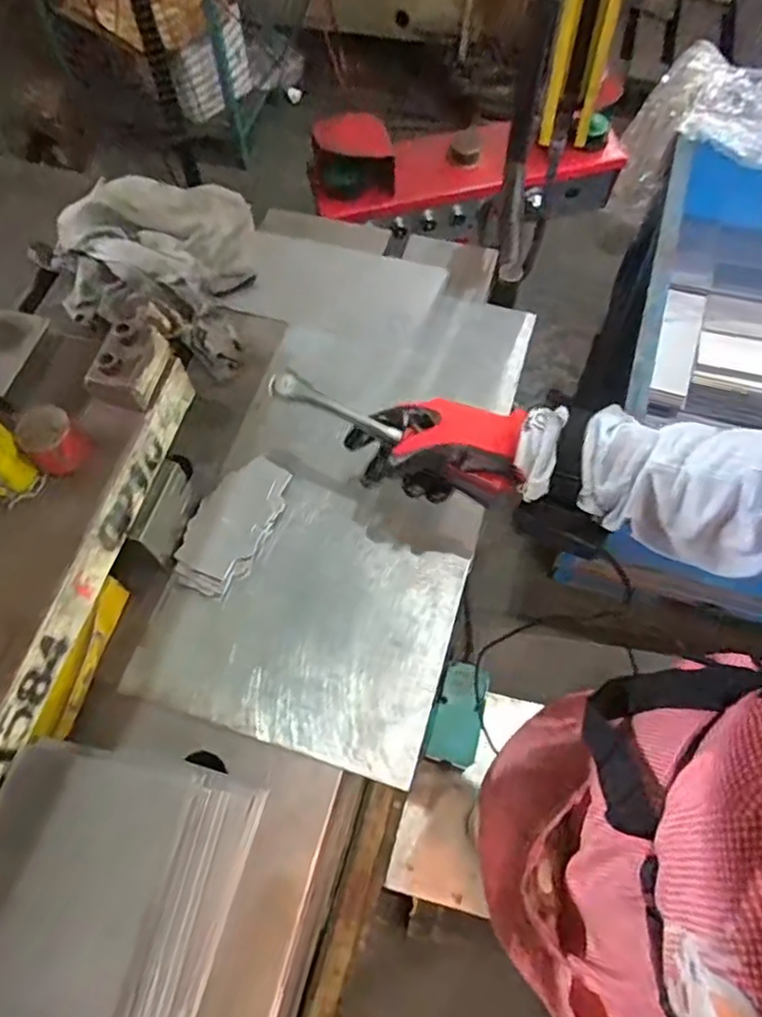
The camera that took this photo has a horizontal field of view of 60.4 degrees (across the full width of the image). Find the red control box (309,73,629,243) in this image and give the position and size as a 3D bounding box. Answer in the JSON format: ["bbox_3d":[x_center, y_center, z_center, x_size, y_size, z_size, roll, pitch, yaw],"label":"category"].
[{"bbox_3d":[0.160,-0.620,1.189,0.567,0.190,0.157,-11,64,-2],"label":"red control box"}]

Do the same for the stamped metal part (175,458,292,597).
[{"bbox_3d":[-0.136,0.013,0.598,0.067,0.019,0.133,21,67,12],"label":"stamped metal part"}]

